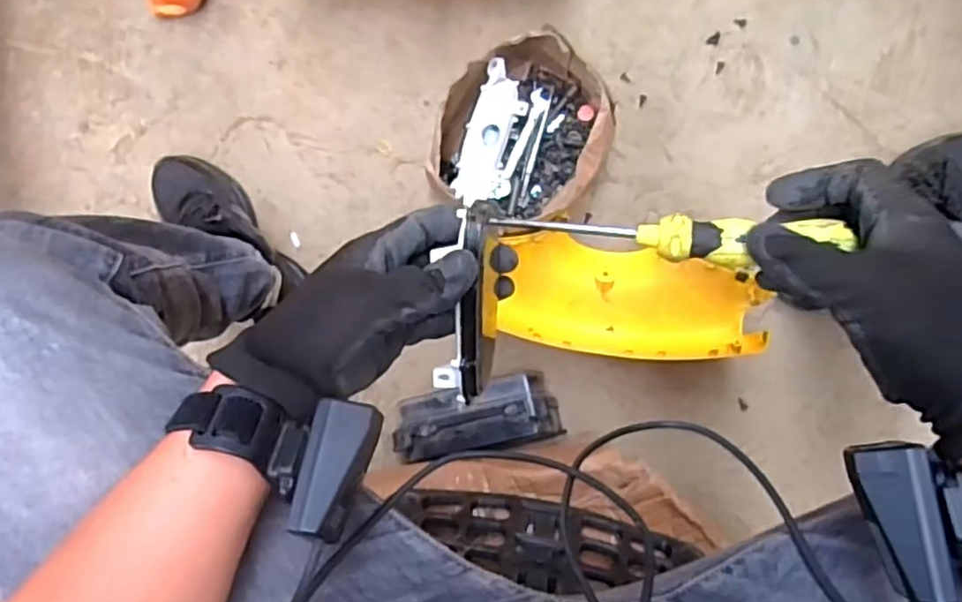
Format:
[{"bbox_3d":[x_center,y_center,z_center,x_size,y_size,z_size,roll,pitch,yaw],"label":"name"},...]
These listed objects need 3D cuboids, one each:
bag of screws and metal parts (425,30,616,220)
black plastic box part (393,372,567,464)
[{"bbox_3d":[0.051,-0.190,0.754,0.177,0.096,0.198,17,90,6],"label":"bag of screws and metal parts"},{"bbox_3d":[-0.004,0.130,0.744,0.177,0.040,0.072,-9,87,5],"label":"black plastic box part"}]

